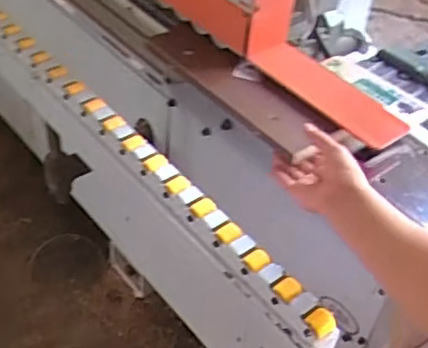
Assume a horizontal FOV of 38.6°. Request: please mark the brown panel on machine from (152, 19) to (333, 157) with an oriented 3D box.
[{"bbox_3d":[0.021,-0.136,0.906,0.098,0.038,0.299,-28,55,-34],"label":"brown panel on machine"}]

